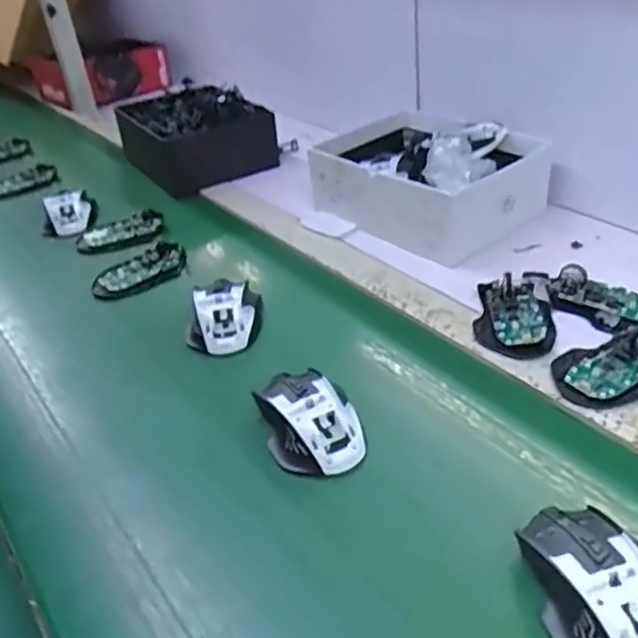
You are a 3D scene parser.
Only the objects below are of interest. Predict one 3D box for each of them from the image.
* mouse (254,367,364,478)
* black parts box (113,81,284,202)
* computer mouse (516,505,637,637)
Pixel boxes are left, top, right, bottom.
[{"bbox_3d":[-0.012,0.077,0.535,0.071,0.036,0.117,-18,37,-15],"label":"mouse"},{"bbox_3d":[-0.196,-0.299,1.050,0.171,0.097,0.243,-27,40,-26],"label":"black parts box"},{"bbox_3d":[0.166,0.158,0.389,0.073,0.036,0.116,-11,36,-5],"label":"computer mouse"}]

